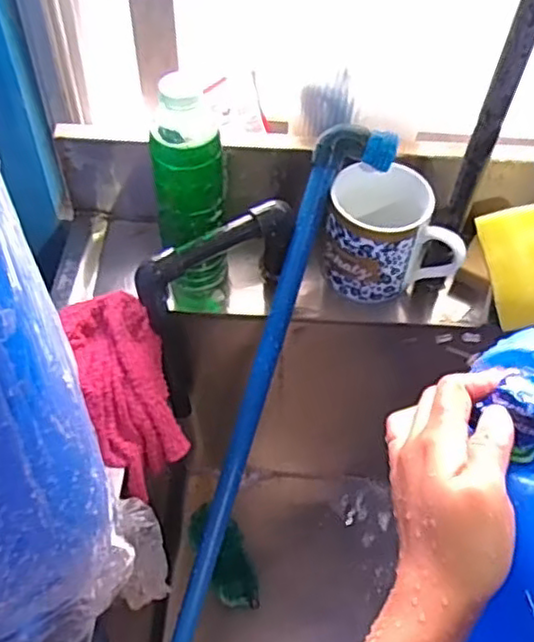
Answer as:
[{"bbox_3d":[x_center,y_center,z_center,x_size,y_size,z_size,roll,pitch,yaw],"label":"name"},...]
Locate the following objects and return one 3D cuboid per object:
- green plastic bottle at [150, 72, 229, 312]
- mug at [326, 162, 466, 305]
[{"bbox_3d":[-0.064,-0.092,0.584,0.060,0.215,0.054,-4,54,-6],"label":"green plastic bottle"},{"bbox_3d":[0.115,-0.081,0.624,0.120,0.093,0.092,9,53,4],"label":"mug"}]

